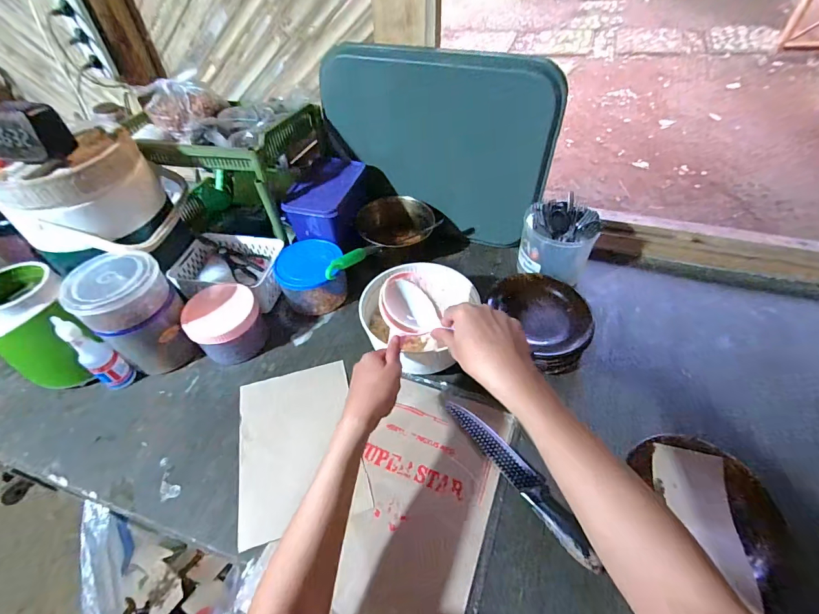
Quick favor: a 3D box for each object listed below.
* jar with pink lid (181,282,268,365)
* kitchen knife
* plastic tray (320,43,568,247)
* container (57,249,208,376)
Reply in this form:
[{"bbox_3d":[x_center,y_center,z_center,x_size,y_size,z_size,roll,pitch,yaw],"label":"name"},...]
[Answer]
[{"bbox_3d":[-0.337,0.029,0.720,0.125,0.096,0.118,-2,49,2],"label":"jar with pink lid"},{"bbox_3d":[0.159,0.245,0.572,0.039,0.021,0.285,-29,53,-20],"label":"kitchen knife"},{"bbox_3d":[0.052,-0.347,0.844,0.500,0.359,0.070,17,37,16],"label":"plastic tray"},{"bbox_3d":[-0.464,0.020,0.676,0.137,0.197,0.136,33,58,28],"label":"container"}]

